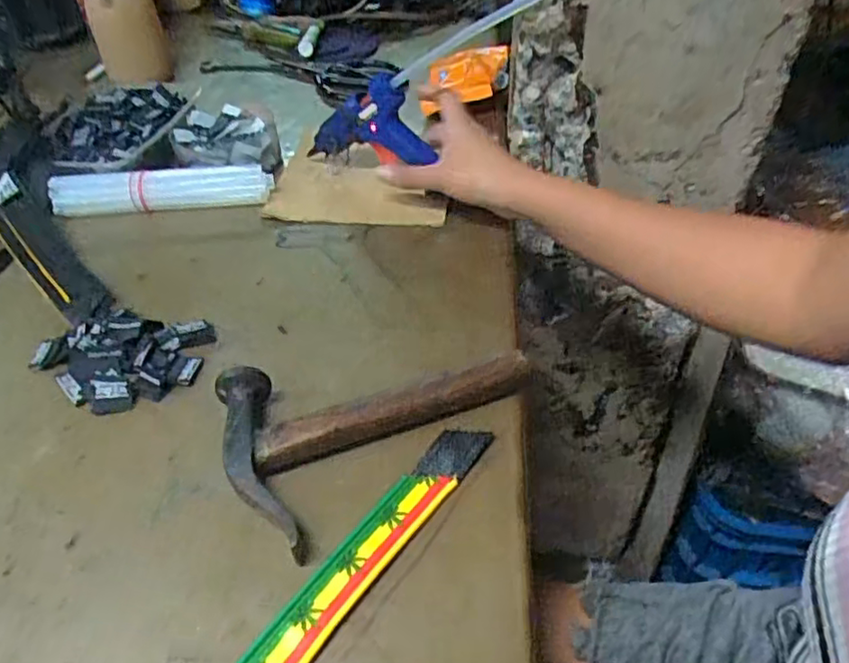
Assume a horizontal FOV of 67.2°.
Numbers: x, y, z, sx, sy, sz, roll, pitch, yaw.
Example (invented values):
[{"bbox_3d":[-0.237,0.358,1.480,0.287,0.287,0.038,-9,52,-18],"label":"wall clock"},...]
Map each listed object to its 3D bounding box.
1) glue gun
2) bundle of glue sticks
[{"bbox_3d":[-0.056,-0.185,0.559,0.111,0.080,0.026,13,45,17],"label":"glue gun"},{"bbox_3d":[-0.234,-0.128,0.573,0.190,0.039,0.032,-7,43,-3],"label":"bundle of glue sticks"}]

